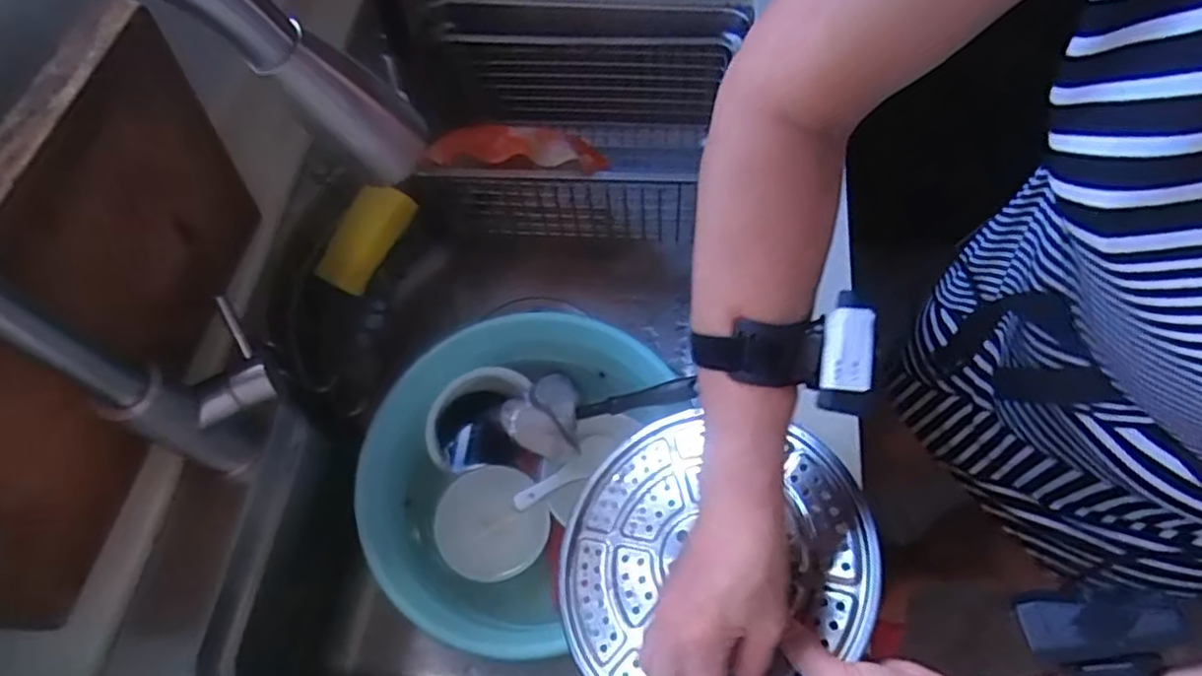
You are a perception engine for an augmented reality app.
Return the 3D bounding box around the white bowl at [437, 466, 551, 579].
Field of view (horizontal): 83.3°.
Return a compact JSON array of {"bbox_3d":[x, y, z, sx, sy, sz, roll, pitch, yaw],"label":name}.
[{"bbox_3d":[-0.108,0.187,0.676,0.111,0.044,0.105,-1,64,3],"label":"white bowl"}]

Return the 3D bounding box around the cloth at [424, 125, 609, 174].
[{"bbox_3d":[-0.086,-0.191,0.695,0.176,0.048,0.039,0,64,4],"label":"cloth"}]

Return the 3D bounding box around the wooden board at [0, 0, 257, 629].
[{"bbox_3d":[-0.357,-0.007,0.462,0.042,0.252,0.362,13,65,-3],"label":"wooden board"}]

